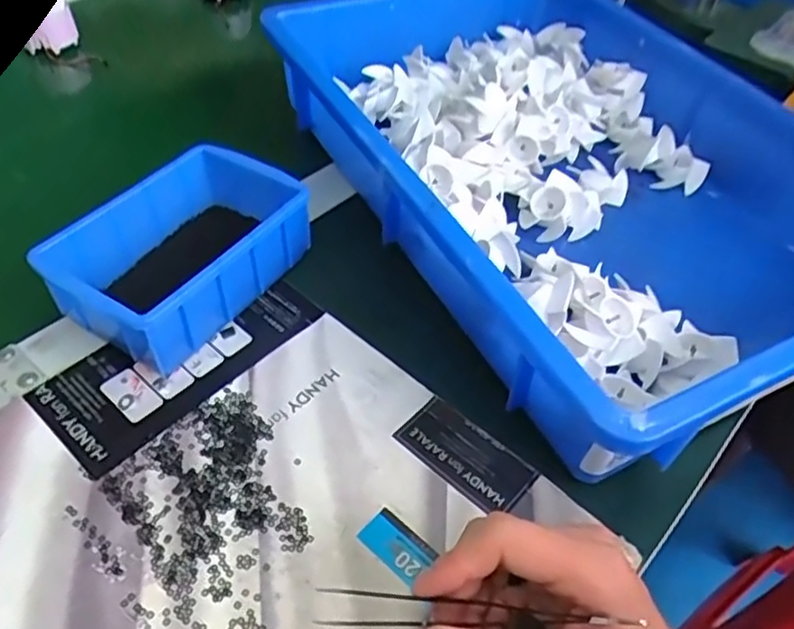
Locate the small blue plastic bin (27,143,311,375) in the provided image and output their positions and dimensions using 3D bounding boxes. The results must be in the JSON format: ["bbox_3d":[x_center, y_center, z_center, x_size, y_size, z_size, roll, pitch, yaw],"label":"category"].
[{"bbox_3d":[-0.132,-0.039,0.415,0.094,0.055,0.151,28,52,19],"label":"small blue plastic bin"}]

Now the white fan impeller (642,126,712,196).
[{"bbox_3d":[0.233,-0.127,0.546,0.046,0.048,0.046,28,52,19],"label":"white fan impeller"}]

